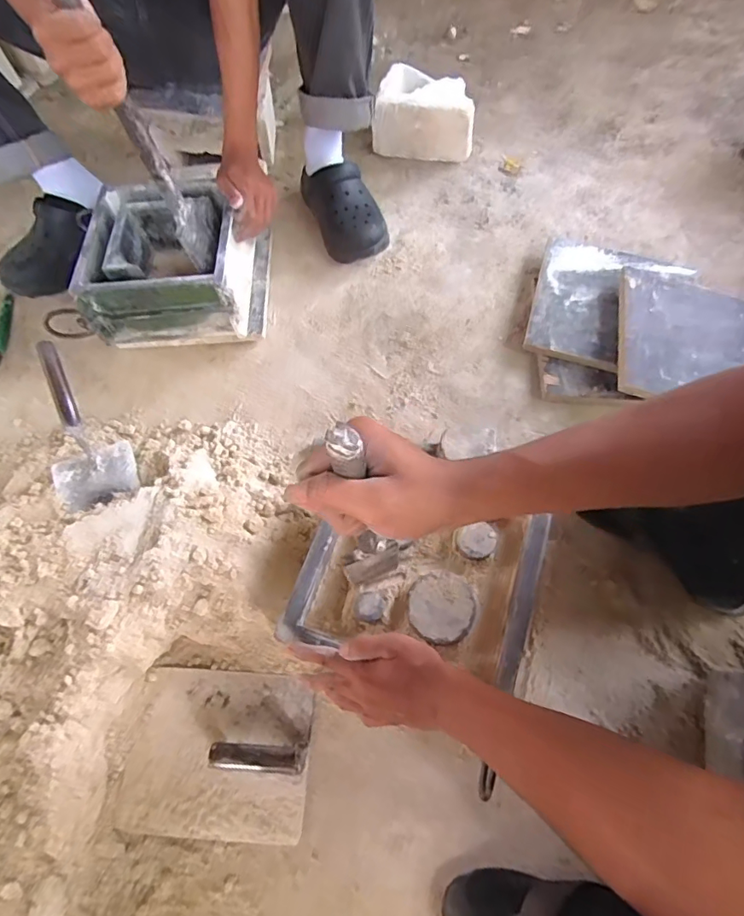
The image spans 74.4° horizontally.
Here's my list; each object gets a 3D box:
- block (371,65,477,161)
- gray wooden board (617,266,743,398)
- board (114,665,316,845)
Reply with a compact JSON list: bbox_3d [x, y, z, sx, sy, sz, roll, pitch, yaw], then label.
[{"bbox_3d":[0.108,-0.697,1.004,0.194,0.117,0.128,6,65,4],"label":"block"},{"bbox_3d":[0.501,-0.184,0.763,0.247,0.020,0.243,16,65,-4],"label":"gray wooden board"},{"bbox_3d":[-0.179,0.322,0.553,0.214,0.057,0.182,3,65,3],"label":"board"}]

